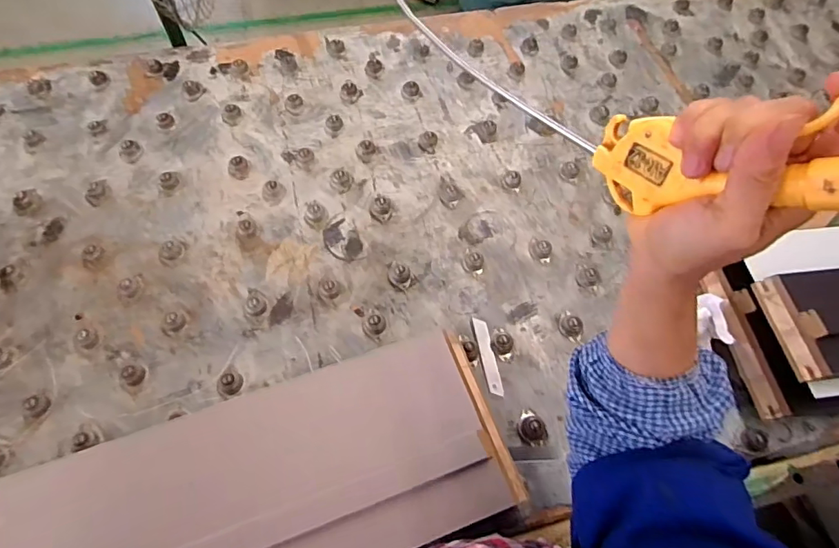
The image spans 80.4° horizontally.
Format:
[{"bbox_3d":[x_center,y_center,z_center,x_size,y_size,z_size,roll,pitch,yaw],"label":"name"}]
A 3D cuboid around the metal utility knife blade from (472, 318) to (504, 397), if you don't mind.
[{"bbox_3d":[0.087,0.103,0.631,0.019,0.004,0.103,-5,62,-8],"label":"metal utility knife blade"}]

